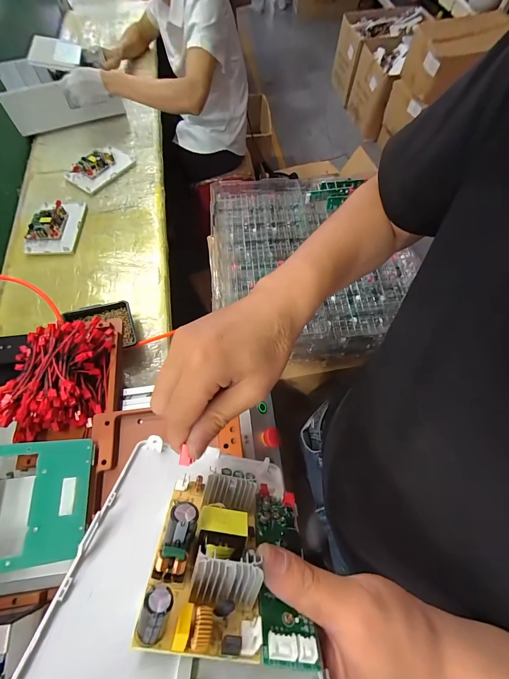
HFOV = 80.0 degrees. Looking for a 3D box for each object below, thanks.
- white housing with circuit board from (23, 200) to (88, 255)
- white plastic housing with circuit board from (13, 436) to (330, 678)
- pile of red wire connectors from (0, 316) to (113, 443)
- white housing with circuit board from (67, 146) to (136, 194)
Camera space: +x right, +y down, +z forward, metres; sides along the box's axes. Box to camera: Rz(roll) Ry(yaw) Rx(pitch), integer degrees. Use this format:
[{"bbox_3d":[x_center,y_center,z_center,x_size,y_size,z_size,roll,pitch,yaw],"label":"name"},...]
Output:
[{"bbox_3d":[-0.533,-0.307,0.803,0.127,0.035,0.172,-2,64,-1],"label":"white housing with circuit board"},{"bbox_3d":[-0.032,0.118,0.178,0.128,0.181,0.037,9,108,-4],"label":"white plastic housing with circuit board"},{"bbox_3d":[-0.297,0.056,0.462,0.125,0.060,0.178,-2,64,-1],"label":"pile of red wire connectors"},{"bbox_3d":[-0.464,-0.523,0.911,0.119,0.034,0.187,40,70,17],"label":"white housing with circuit board"}]

